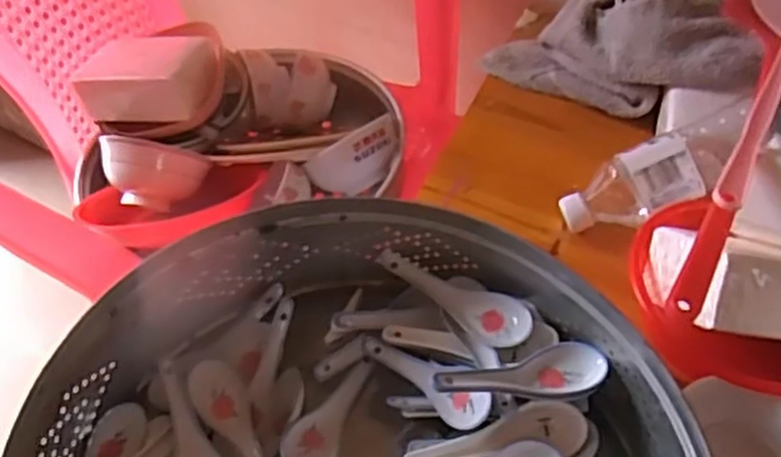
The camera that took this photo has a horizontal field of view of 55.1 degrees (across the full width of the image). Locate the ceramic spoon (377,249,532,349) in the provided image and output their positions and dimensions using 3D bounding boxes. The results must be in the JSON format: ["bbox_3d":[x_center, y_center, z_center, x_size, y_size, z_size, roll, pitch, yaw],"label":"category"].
[{"bbox_3d":[0.050,0.045,0.557,0.122,0.025,0.041,36,61,23],"label":"ceramic spoon"}]

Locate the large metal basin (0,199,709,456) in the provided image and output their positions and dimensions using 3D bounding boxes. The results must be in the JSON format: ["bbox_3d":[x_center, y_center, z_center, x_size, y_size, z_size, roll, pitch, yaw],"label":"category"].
[{"bbox_3d":[-0.018,0.161,0.468,0.386,0.118,0.362,0,54,0],"label":"large metal basin"}]

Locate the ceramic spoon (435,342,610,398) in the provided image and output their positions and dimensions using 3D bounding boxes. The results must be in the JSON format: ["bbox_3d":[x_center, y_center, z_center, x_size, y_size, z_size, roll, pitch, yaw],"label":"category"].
[{"bbox_3d":[0.084,0.094,0.493,0.116,0.026,0.038,-2,53,-18],"label":"ceramic spoon"}]

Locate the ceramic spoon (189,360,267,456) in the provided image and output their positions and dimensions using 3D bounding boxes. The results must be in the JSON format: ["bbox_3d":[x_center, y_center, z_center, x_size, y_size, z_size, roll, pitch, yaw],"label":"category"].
[{"bbox_3d":[-0.108,0.142,0.521,0.035,0.024,0.119,-23,57,-16],"label":"ceramic spoon"}]

